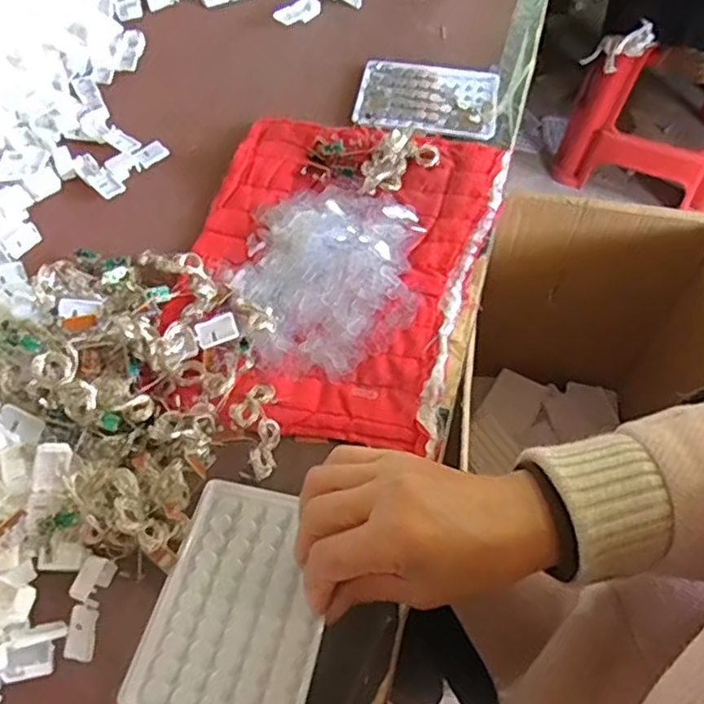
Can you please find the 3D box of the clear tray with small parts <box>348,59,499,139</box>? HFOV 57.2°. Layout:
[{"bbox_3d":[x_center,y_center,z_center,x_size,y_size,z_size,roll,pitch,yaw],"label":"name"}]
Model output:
[{"bbox_3d":[0.072,-0.241,0.615,0.130,0.009,0.100,8,58,4],"label":"clear tray with small parts"}]

